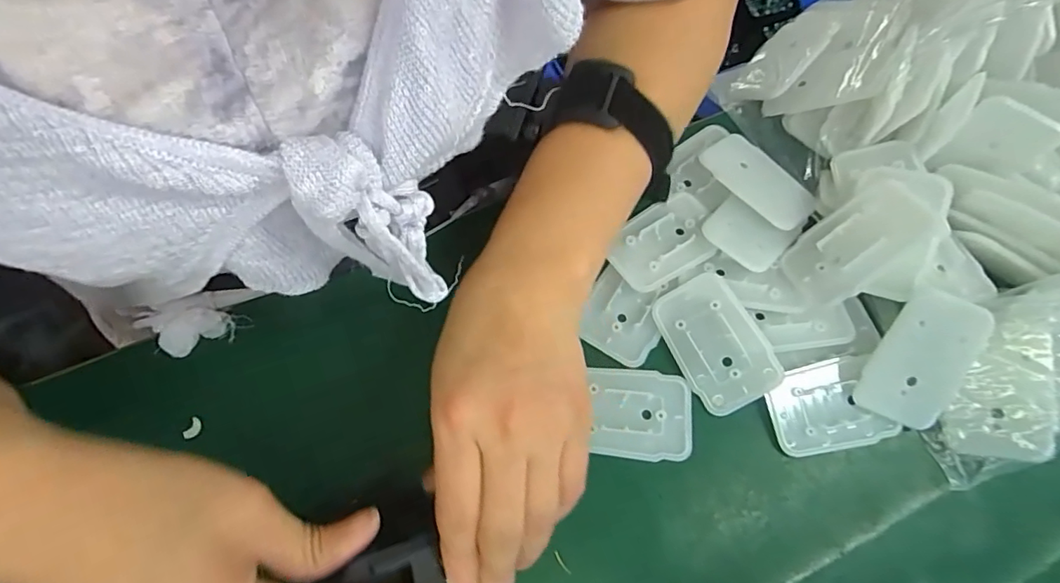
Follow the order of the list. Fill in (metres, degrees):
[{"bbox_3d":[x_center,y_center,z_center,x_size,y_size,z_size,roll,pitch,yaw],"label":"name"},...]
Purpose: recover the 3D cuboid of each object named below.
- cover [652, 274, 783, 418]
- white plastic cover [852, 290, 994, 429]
[{"bbox_3d":[0.099,0.027,0.282,0.044,0.007,0.069,-33,76,13],"label":"cover"},{"bbox_3d":[0.197,0.034,0.265,0.041,0.010,0.066,24,105,11],"label":"white plastic cover"}]

